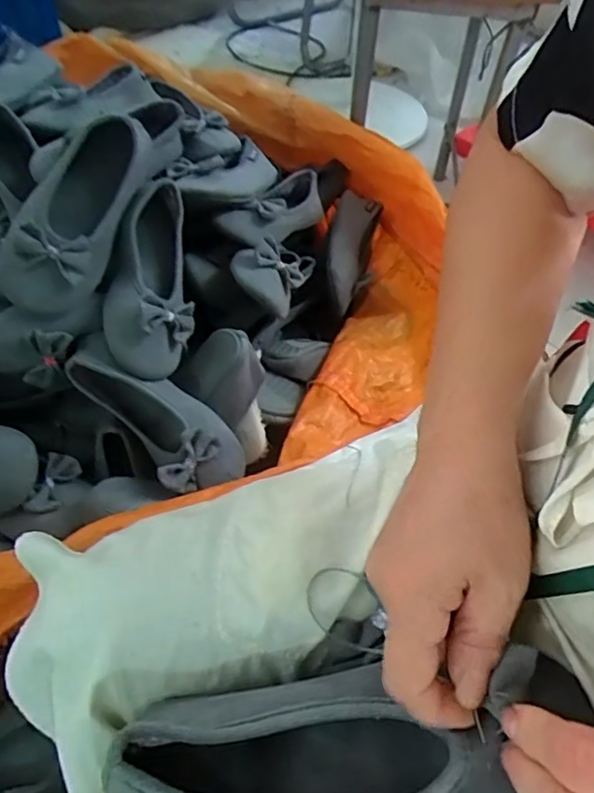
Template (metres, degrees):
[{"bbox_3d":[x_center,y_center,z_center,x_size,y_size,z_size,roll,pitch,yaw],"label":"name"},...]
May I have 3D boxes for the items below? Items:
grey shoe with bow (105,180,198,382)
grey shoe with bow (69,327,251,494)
[{"bbox_3d":[-0.170,-0.132,0.664,0.082,0.079,0.231,18,62,-45],"label":"grey shoe with bow"},{"bbox_3d":[-0.159,0.023,0.636,0.228,0.070,0.097,38,58,3],"label":"grey shoe with bow"}]

